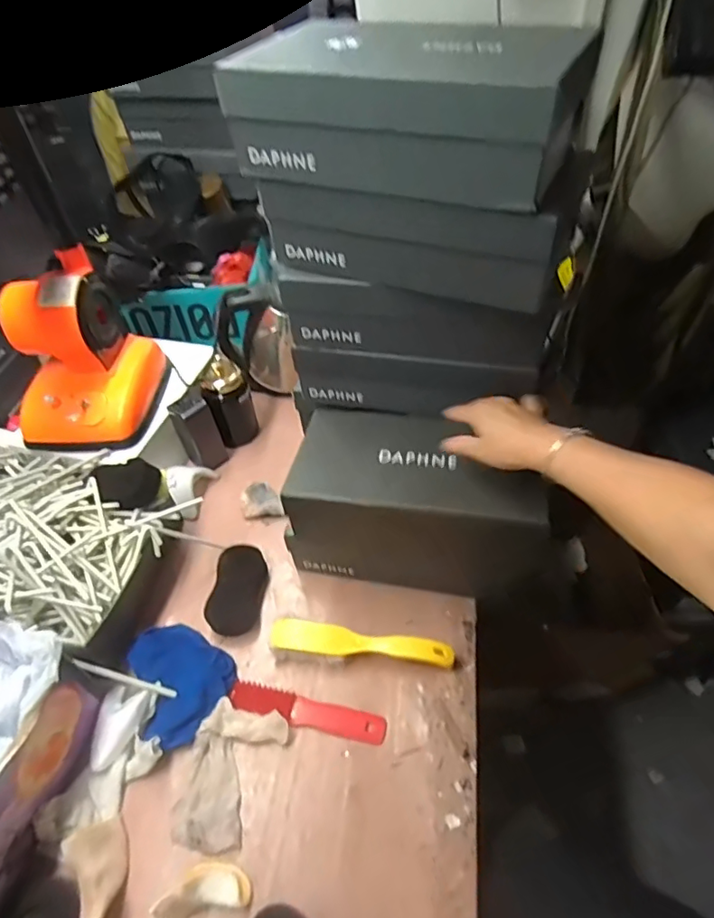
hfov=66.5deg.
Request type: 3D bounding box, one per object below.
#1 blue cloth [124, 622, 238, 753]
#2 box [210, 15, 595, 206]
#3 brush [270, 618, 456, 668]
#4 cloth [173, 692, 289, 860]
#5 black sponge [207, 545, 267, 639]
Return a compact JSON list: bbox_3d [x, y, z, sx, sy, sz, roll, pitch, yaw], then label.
[{"bbox_3d":[-0.231,0.275,0.685,0.140,0.020,0.119,28,56,25],"label":"blue cloth"},{"bbox_3d":[0.042,-0.323,0.504,0.295,0.099,0.138,18,53,19],"label":"box"},{"bbox_3d":[0.005,0.239,0.684,0.228,0.040,0.041,4,49,8],"label":"brush"},{"bbox_3d":[-0.148,0.356,0.616,0.096,0.015,0.142,12,51,14],"label":"cloth"},{"bbox_3d":[-0.166,0.179,0.758,0.067,0.052,0.117,4,49,8],"label":"black sponge"}]

